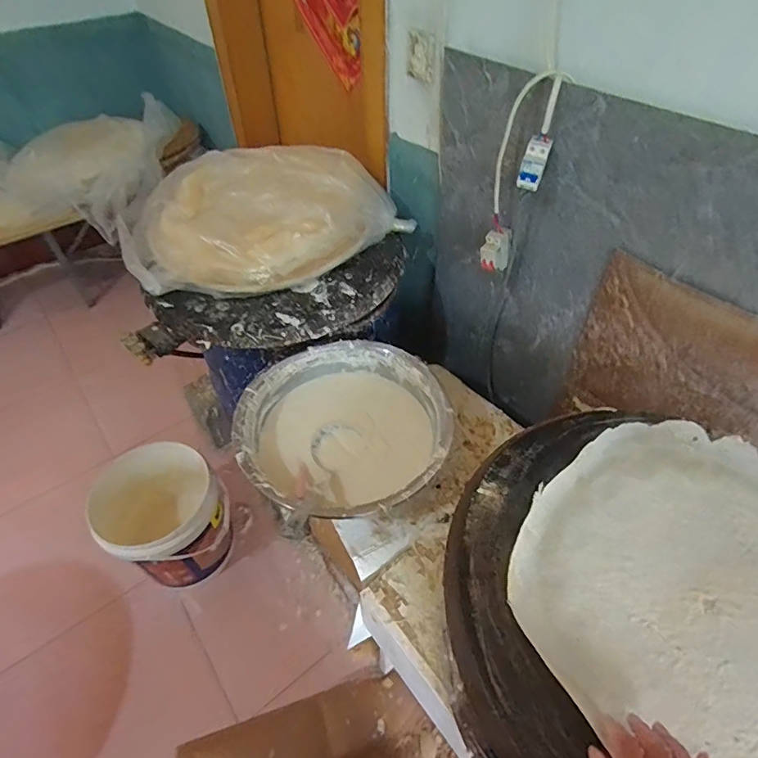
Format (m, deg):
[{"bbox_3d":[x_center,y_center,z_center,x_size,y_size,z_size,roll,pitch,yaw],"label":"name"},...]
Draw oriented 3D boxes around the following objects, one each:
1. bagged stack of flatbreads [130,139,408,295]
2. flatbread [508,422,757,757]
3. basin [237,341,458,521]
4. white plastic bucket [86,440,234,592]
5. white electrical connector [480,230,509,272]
[{"bbox_3d":[-0.289,-0.412,1.160,0.646,0.159,0.457,-23,52,-18],"label":"bagged stack of flatbreads"},{"bbox_3d":[0.389,0.238,0.540,0.417,0.026,0.399,-32,55,-24],"label":"flatbread"},{"bbox_3d":[-0.064,0.114,0.984,0.402,0.151,0.417,-1,48,1],"label":"basin"},{"bbox_3d":[-0.608,0.408,1.381,0.315,0.354,0.344,-1,48,1],"label":"white plastic bucket"},{"bbox_3d":[0.249,-0.271,1.016,0.060,0.077,0.047,11,50,12],"label":"white electrical connector"}]

